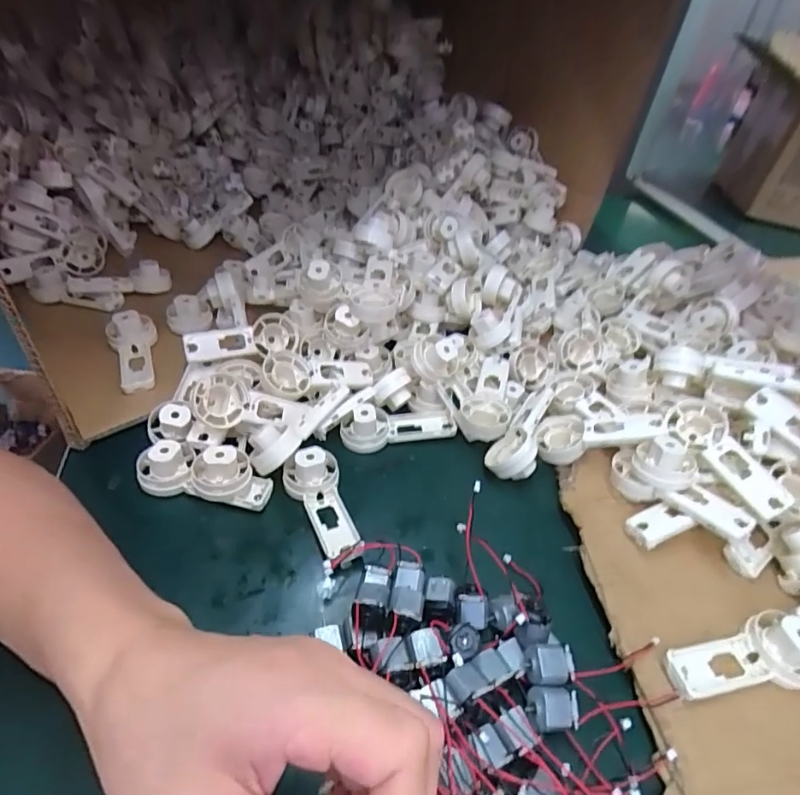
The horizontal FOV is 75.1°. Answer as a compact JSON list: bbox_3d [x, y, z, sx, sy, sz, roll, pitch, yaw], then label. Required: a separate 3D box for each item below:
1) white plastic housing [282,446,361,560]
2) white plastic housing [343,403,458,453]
[{"bbox_3d":[-0.055,0.073,0.353,0.039,0.025,0.085,-7,43,-17],"label":"white plastic housing"},{"bbox_3d":[-0.001,0.021,0.420,0.090,0.028,0.032,-5,42,-15],"label":"white plastic housing"}]

